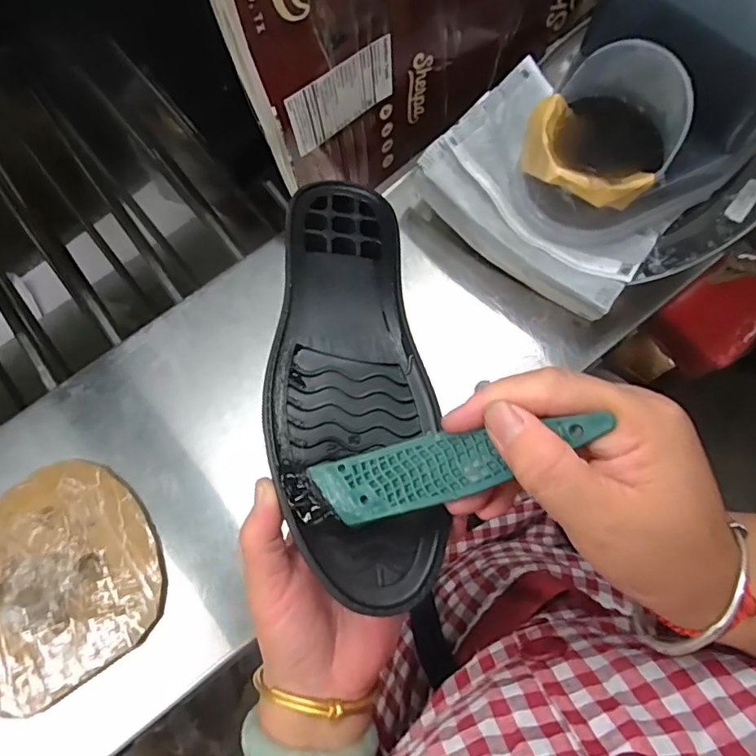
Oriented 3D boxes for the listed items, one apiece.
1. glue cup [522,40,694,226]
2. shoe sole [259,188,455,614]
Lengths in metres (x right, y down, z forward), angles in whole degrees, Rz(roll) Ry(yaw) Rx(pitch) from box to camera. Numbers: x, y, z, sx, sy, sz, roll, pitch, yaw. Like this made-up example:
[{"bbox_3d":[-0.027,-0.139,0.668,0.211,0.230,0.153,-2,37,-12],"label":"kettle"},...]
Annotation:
[{"bbox_3d":[0.146,-0.156,0.357,0.093,0.086,0.098,35,76,12],"label":"glue cup"},{"bbox_3d":[-0.014,-0.012,0.285,0.078,0.033,0.243,-5,66,0],"label":"shoe sole"}]

